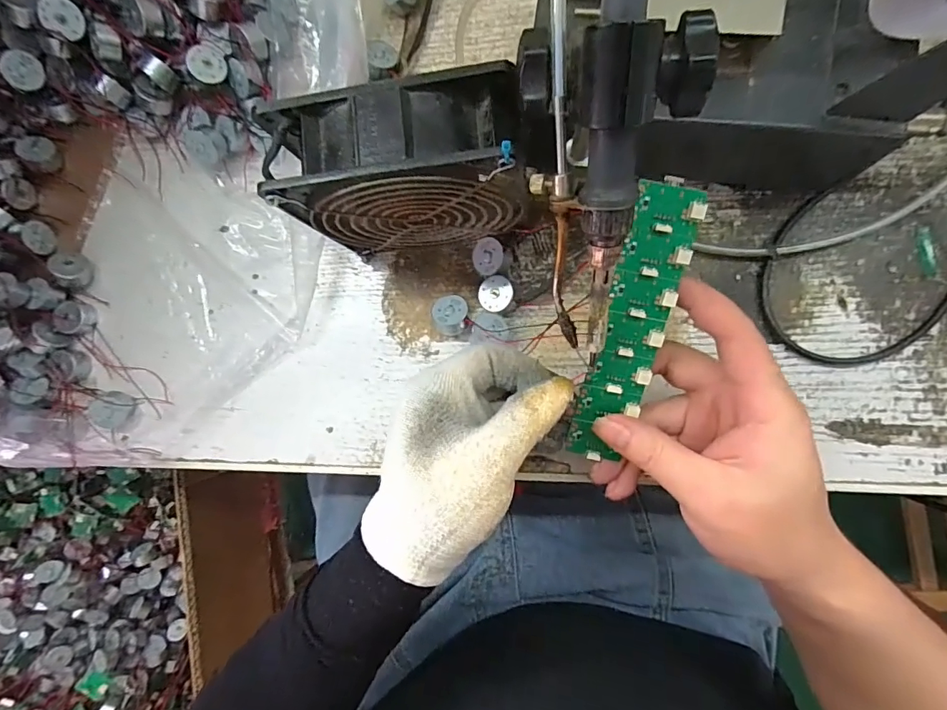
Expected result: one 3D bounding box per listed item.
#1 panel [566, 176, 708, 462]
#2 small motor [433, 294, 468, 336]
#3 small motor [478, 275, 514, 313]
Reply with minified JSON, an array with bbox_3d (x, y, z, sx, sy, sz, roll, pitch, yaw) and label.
[{"bbox_3d":[0.076,-0.011,0.224,0.030,0.006,0.138,16,109,8],"label":"panel"},{"bbox_3d":[-0.014,-0.026,0.303,0.021,0.018,0.026,6,90,8],"label":"small motor"},{"bbox_3d":[0.015,-0.039,0.299,0.022,0.017,0.023,0,89,8],"label":"small motor"}]

